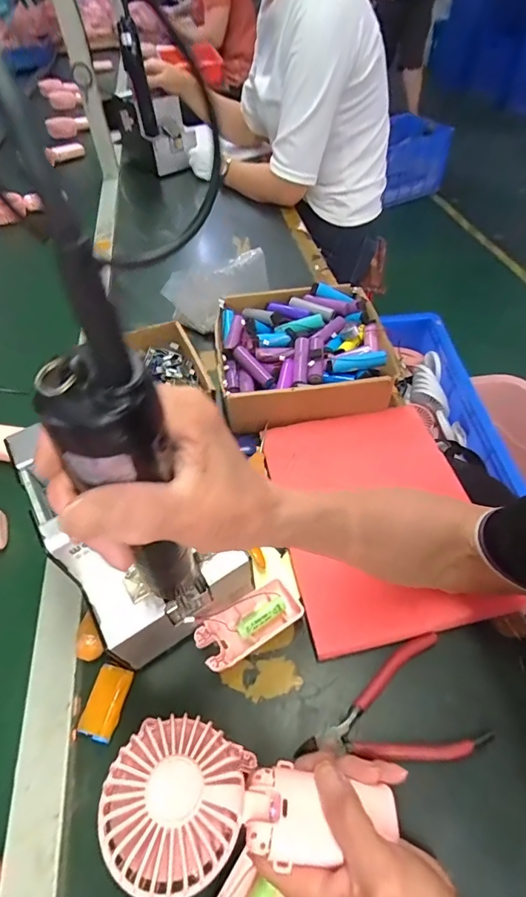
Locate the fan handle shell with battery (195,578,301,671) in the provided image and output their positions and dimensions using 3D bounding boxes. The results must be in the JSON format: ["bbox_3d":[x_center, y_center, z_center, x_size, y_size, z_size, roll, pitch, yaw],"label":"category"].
[{"bbox_3d":[-0.012,0.161,0.387,0.094,0.017,0.045,-26,54,-16],"label":"fan handle shell with battery"}]

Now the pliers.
[{"bbox_3d":[0.099,0.216,0.338,0.142,0.011,0.083,-18,52,-10],"label":"pliers"}]

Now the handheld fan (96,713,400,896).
[{"bbox_3d":[-0.007,0.224,0.265,0.177,0.028,0.081,12,55,-6],"label":"handheld fan"}]

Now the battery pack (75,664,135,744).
[{"bbox_3d":[-0.131,0.209,0.350,0.032,0.013,0.051,10,53,12],"label":"battery pack"}]

